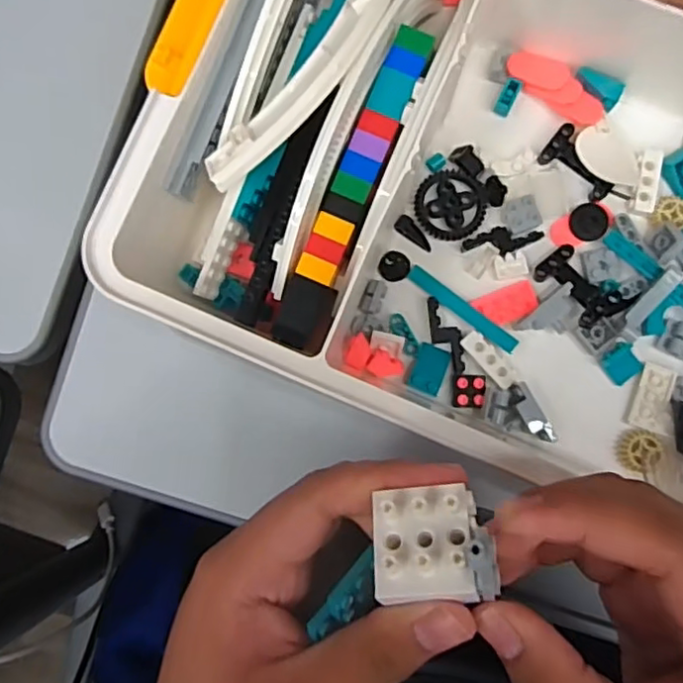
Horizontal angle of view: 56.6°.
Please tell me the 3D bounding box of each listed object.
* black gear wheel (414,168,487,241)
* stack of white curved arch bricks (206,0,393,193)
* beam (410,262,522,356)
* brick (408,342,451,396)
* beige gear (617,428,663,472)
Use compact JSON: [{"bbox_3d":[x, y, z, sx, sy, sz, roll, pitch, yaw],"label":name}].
[{"bbox_3d":[0.055,-0.069,0.320,0.035,0.004,0.035,0,86,2],"label":"black gear wheel"},{"bbox_3d":[-0.005,-0.147,0.277,0.053,0.034,0.181,19,76,6],"label":"stack of white curved arch bricks"},{"bbox_3d":[0.060,-0.017,0.314,0.063,0.007,0.009,39,88,4],"label":"beam"},{"bbox_3d":[0.043,0.013,0.310,0.016,0.007,0.023,21,87,4],"label":"brick"},{"bbox_3d":[0.144,0.053,0.306,0.018,0.007,0.020,32,88,4],"label":"beige gear"}]

